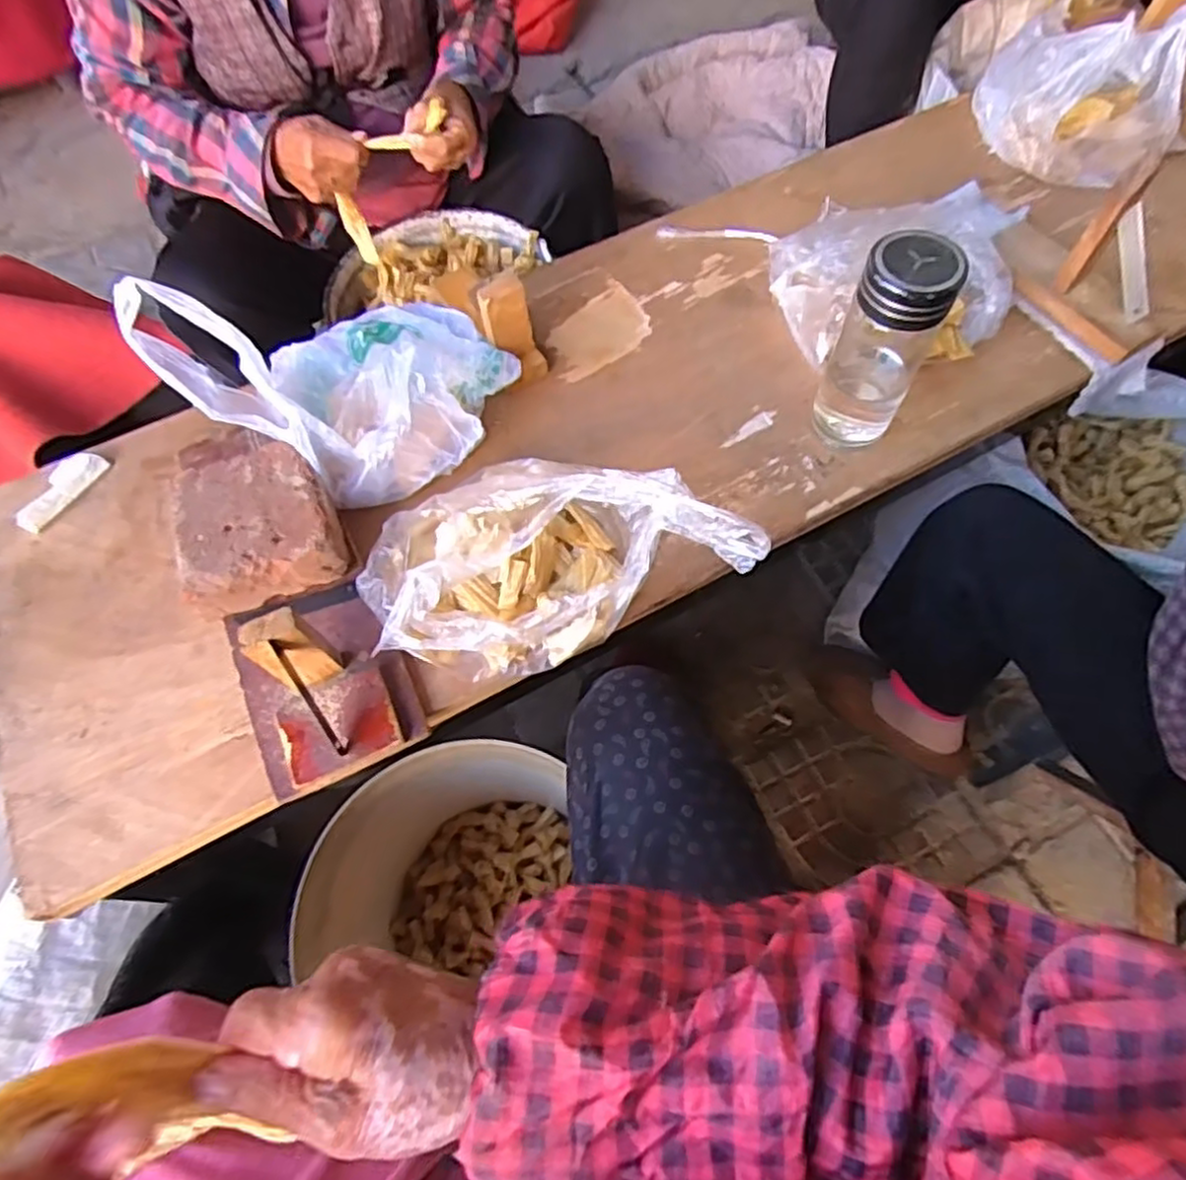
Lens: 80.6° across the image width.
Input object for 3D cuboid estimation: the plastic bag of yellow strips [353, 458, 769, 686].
[{"bbox_3d":[-0.042,-0.037,0.537,0.278,0.119,0.169,-16,66,-4],"label":"plastic bag of yellow strips"}]

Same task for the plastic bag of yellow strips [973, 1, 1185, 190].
[{"bbox_3d":[0.523,-0.536,0.744,0.176,0.118,0.171,2,66,4],"label":"plastic bag of yellow strips"}]

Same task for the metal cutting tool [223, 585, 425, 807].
[{"bbox_3d":[-0.206,0.054,0.498,0.117,0.104,0.151,-27,67,-9],"label":"metal cutting tool"}]

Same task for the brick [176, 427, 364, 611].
[{"bbox_3d":[-0.272,-0.057,0.570,0.118,0.062,0.138,-23,66,-7],"label":"brick"}]

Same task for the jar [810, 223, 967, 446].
[{"bbox_3d":[0.230,-0.193,0.562,0.066,0.177,0.059,26,69,14],"label":"jar"}]

